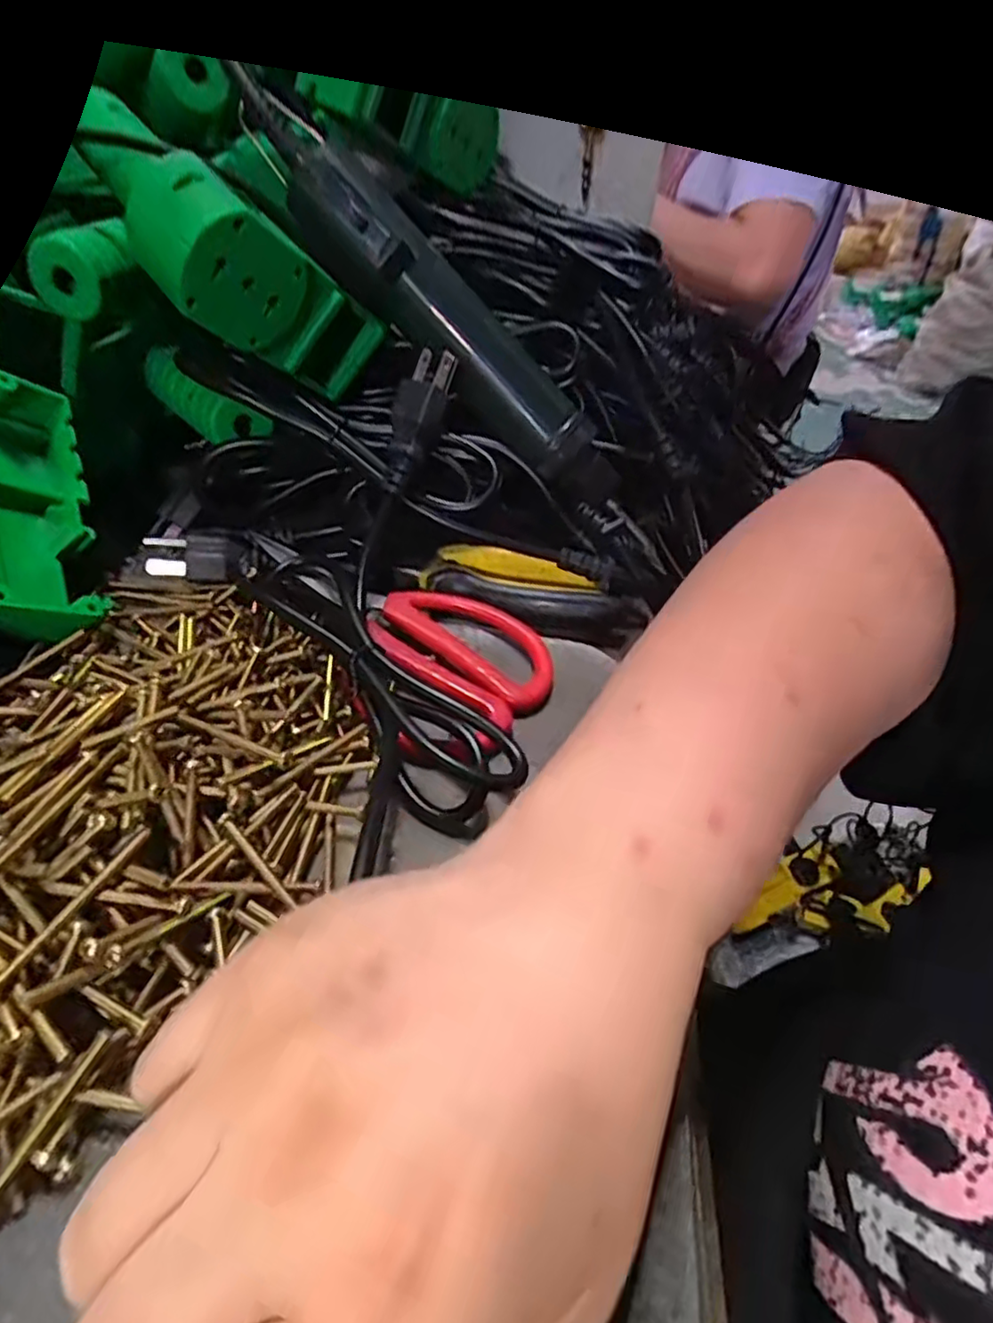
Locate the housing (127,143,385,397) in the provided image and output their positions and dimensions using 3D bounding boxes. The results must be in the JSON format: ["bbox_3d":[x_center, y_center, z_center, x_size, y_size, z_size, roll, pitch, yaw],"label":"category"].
[{"bbox_3d":[-0.111,-0.178,0.311,0.049,0.055,0.127,51,21,12],"label":"housing"}]

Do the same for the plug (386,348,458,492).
[{"bbox_3d":[-0.037,-0.112,0.306,0.022,0.066,0.017,20,1,13],"label":"plug"}]

